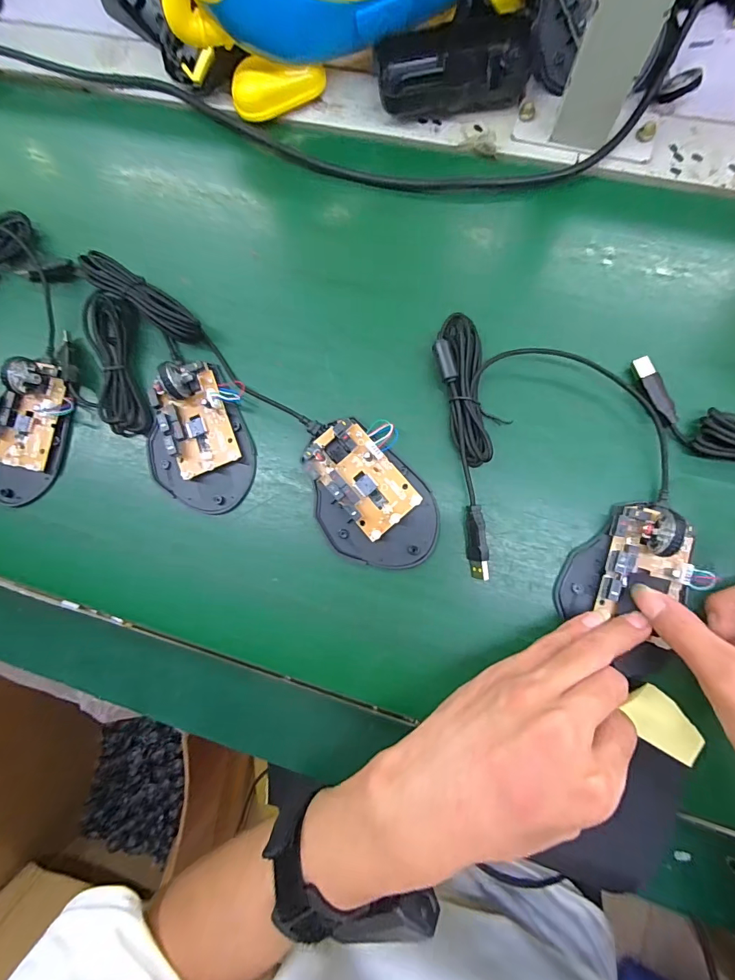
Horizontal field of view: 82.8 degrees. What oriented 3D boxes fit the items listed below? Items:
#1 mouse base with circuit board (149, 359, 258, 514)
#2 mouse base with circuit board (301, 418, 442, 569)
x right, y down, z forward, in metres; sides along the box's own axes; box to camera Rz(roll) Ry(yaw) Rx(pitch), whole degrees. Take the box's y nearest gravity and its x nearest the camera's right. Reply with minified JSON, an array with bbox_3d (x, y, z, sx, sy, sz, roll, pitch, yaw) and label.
[{"bbox_3d":[-0.121,-0.037,0.290,0.073,0.031,0.103,-8,83,1],"label":"mouse base with circuit board"},{"bbox_3d":[-0.001,0.002,0.281,0.073,0.017,0.110,-30,83,-2],"label":"mouse base with circuit board"}]

